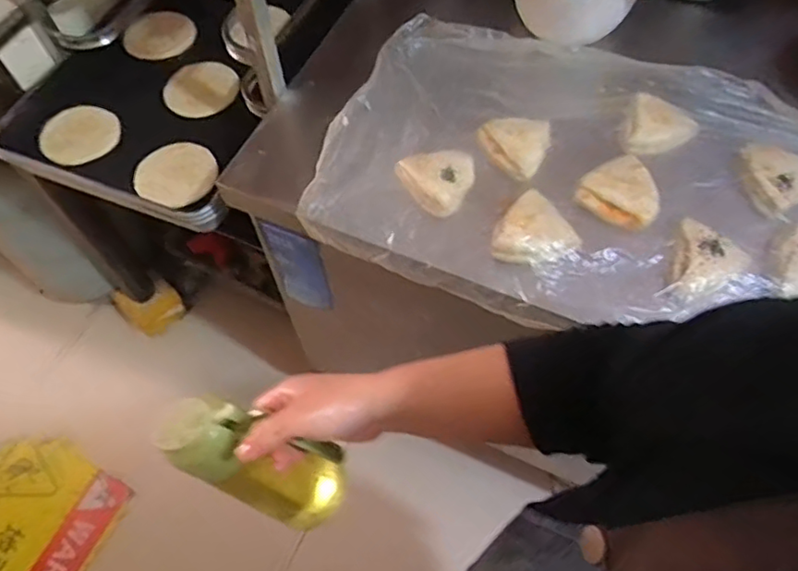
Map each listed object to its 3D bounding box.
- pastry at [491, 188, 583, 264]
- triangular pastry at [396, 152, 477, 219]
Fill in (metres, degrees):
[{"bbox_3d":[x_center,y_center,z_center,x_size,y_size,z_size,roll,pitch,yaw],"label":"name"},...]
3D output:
[{"bbox_3d":[0.160,-0.061,0.687,0.083,0.016,0.096,34,67,18],"label":"pastry"},{"bbox_3d":[0.048,-0.124,0.723,0.089,0.019,0.084,-9,61,-3],"label":"triangular pastry"}]

